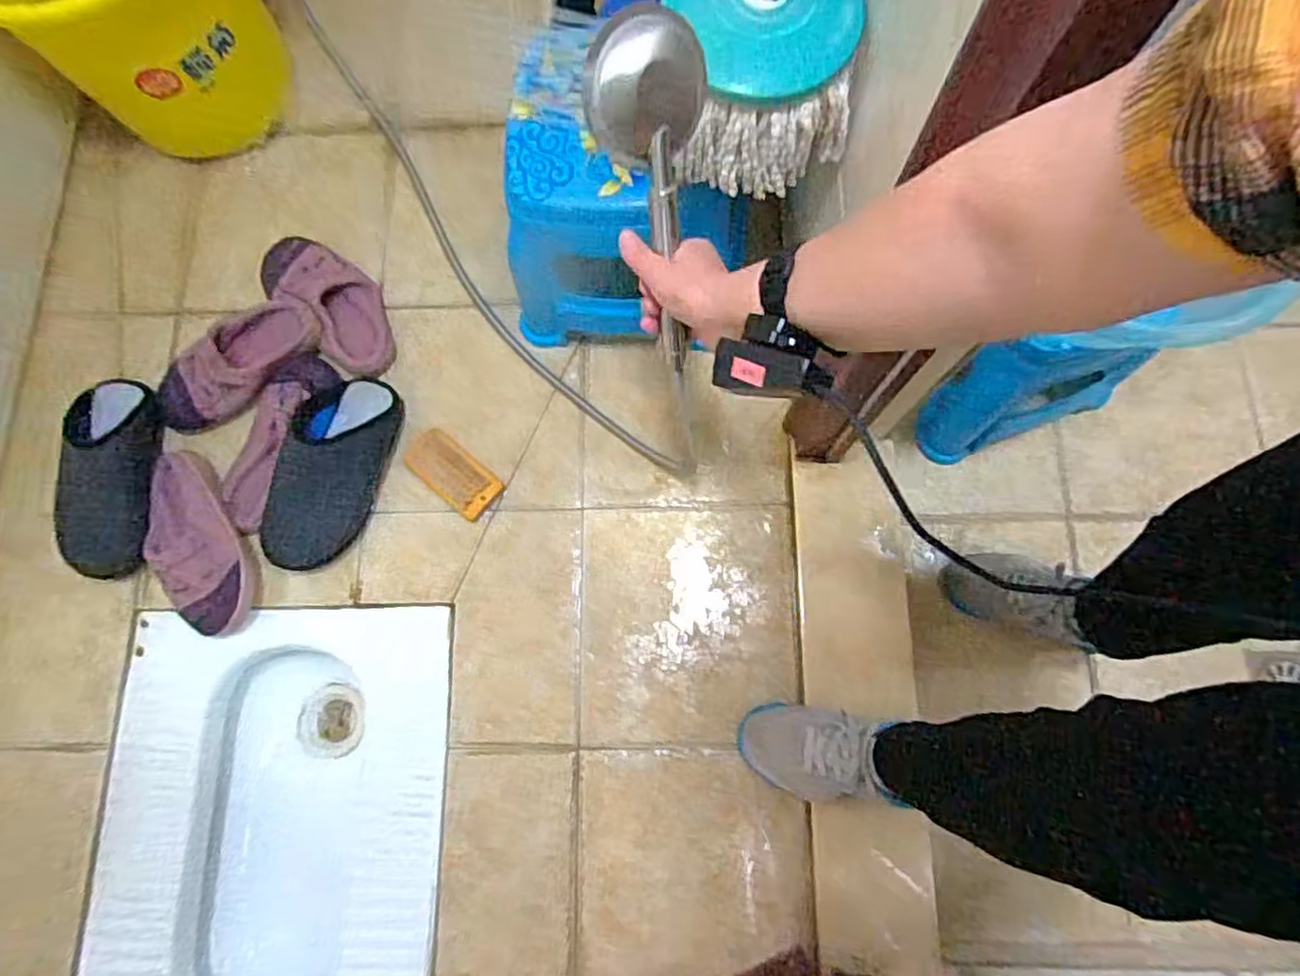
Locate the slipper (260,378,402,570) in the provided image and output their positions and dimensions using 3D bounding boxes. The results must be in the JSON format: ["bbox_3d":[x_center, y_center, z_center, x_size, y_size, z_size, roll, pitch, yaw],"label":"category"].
[{"bbox_3d":[-0.415,-0.021,0.876,0.118,0.070,0.261,24,89,5],"label":"slipper"}]

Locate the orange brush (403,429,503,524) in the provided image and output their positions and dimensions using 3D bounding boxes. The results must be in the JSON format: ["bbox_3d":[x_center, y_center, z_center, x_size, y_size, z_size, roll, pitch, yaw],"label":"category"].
[{"bbox_3d":[-0.264,-0.022,0.908,0.133,0.024,0.066,38,80,9],"label":"orange brush"}]

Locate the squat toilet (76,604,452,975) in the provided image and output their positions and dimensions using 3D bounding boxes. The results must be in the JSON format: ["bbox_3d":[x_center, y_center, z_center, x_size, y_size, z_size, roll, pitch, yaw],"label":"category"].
[{"bbox_3d":[-0.451,0.422,0.866,0.407,0.164,0.524,-1,77,1],"label":"squat toilet"}]

